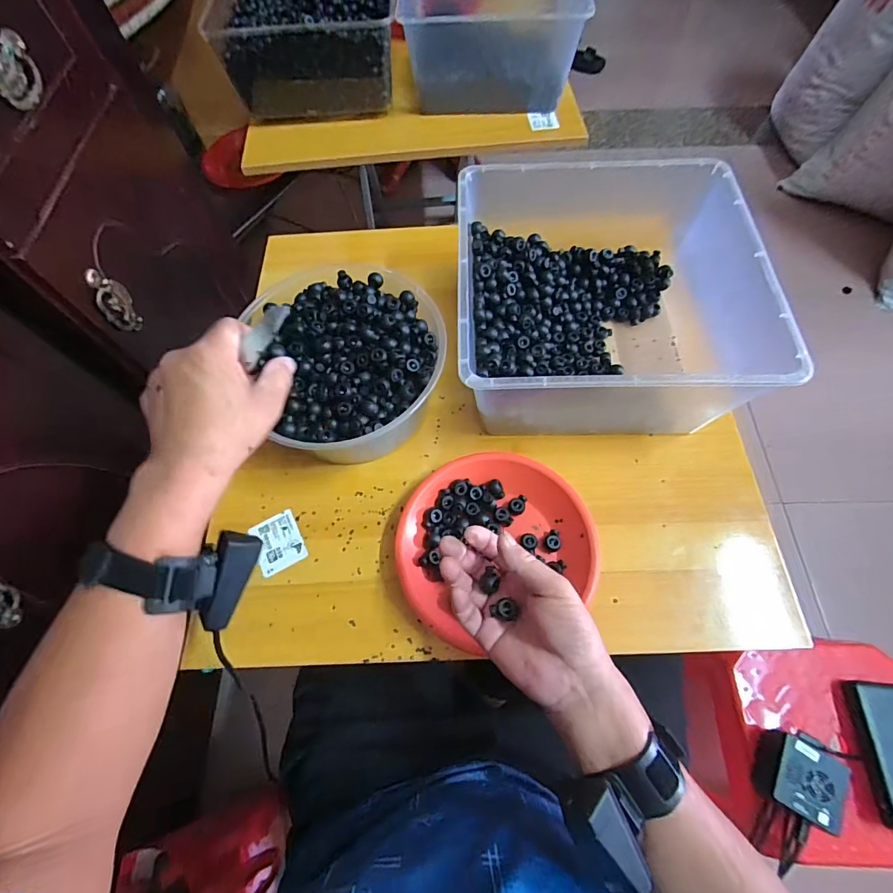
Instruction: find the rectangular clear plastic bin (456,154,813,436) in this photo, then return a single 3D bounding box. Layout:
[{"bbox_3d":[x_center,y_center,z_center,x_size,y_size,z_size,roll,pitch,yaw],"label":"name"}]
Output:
[{"bbox_3d":[0.165,-0.158,0.501,0.298,0.144,0.292,-1,65,2],"label":"rectangular clear plastic bin"}]

